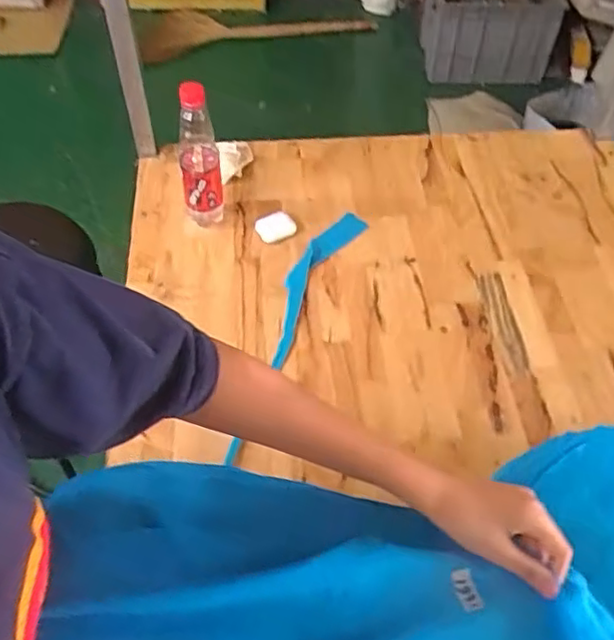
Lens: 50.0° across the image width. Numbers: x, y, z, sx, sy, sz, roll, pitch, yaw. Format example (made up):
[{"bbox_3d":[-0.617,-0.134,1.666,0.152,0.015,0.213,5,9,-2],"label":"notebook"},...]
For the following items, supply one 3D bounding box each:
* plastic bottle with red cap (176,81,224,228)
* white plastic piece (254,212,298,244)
[{"bbox_3d":[-0.144,-0.215,0.882,0.054,0.218,0.052,-10,53,-9],"label":"plastic bottle with red cap"},{"bbox_3d":[-0.045,-0.134,0.946,0.055,0.027,0.031,-11,53,-10],"label":"white plastic piece"}]

